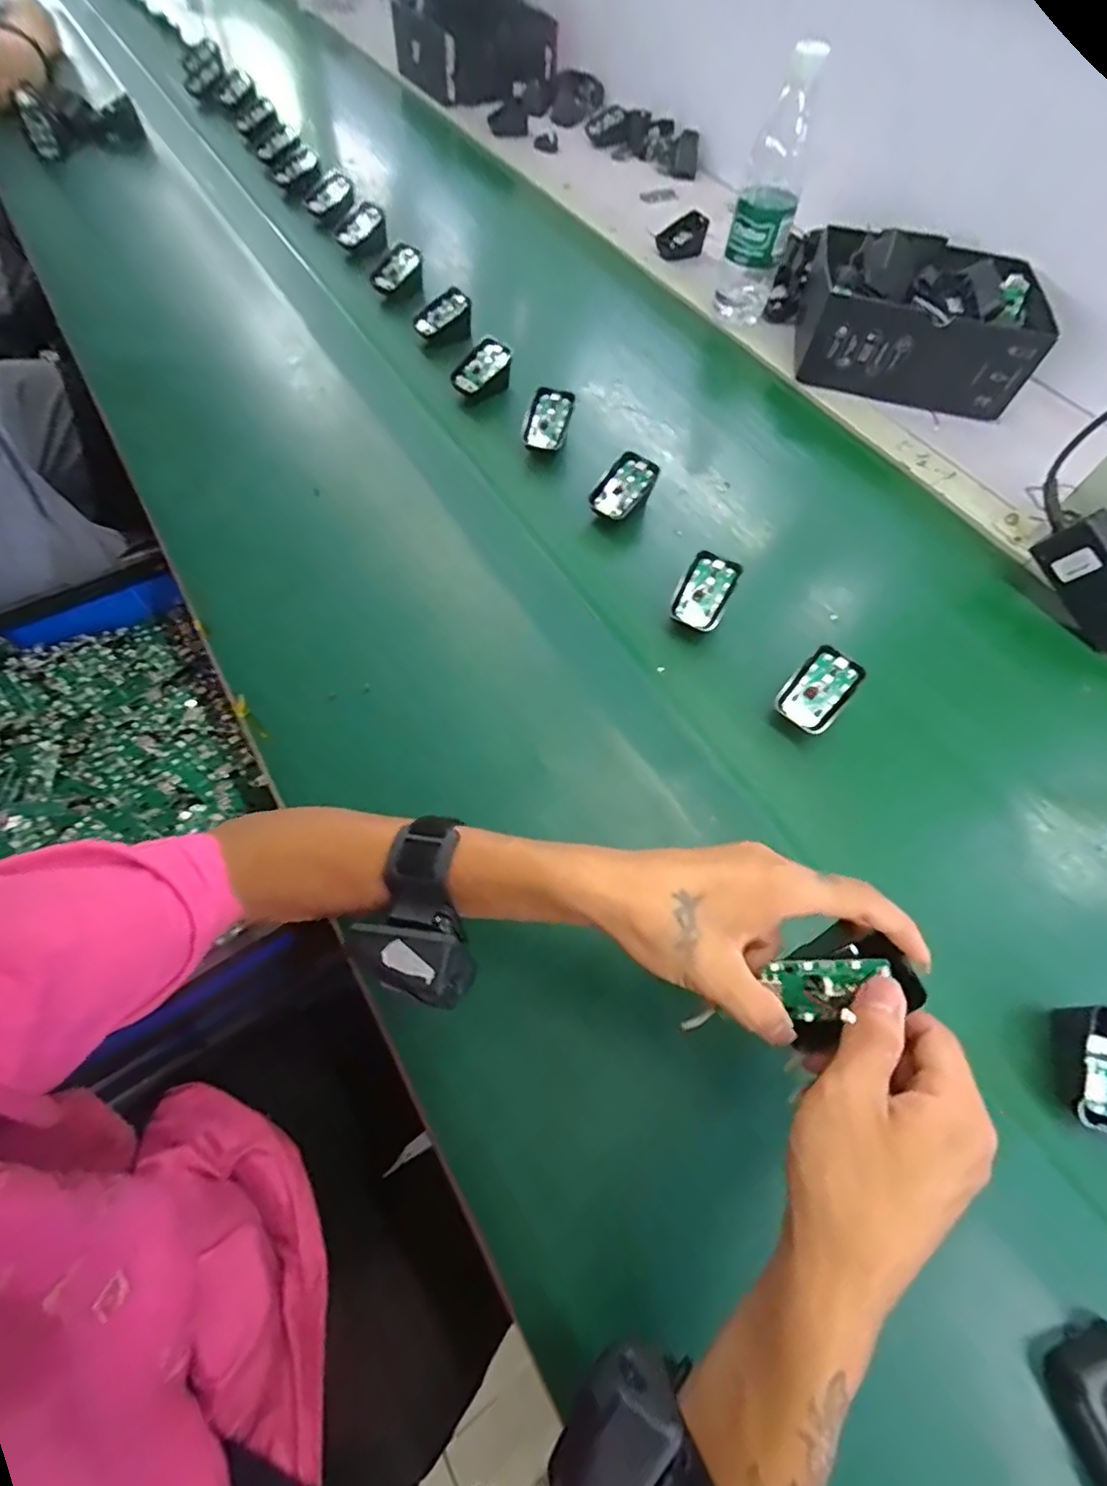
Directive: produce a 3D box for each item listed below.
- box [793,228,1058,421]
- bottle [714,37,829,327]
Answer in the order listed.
[{"bbox_3d":[0.420,-0.482,0.661,0.250,0.091,0.180,11,64,2],"label":"box"},{"bbox_3d":[0.242,-0.608,0.650,0.068,0.223,0.061,17,64,5],"label":"bottle"}]

